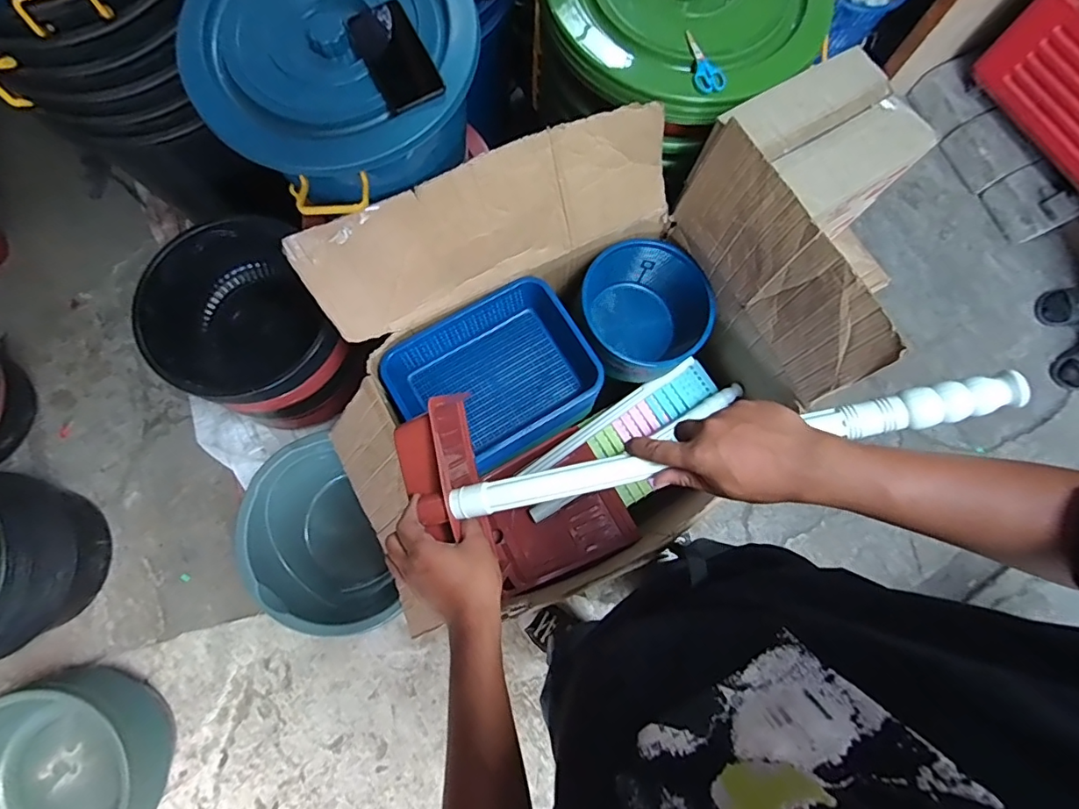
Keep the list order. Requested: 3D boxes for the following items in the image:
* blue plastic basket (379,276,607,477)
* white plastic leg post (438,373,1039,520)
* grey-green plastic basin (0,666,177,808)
[{"bbox_3d":[-0.083,-0.046,0.993,0.360,0.098,0.282,-29,78,-7],"label":"blue plastic basket"},{"bbox_3d":[0.147,0.044,0.465,0.490,0.026,0.032,-14,76,15],"label":"white plastic leg post"},{"bbox_3d":[-1.018,0.798,1.101,0.383,0.233,0.381,0,76,0],"label":"grey-green plastic basin"}]

